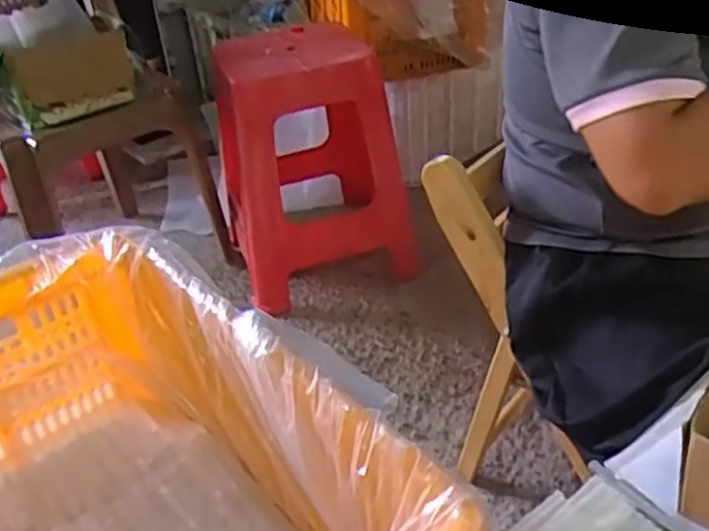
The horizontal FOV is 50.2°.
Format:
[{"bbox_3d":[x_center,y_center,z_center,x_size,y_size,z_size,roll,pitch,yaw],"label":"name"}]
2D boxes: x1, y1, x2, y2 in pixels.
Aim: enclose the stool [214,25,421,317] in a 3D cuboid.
[{"bbox_3d":[-0.099,-0.210,1.556,0.335,0.519,0.308,-16,35,-14],"label":"stool"}]

